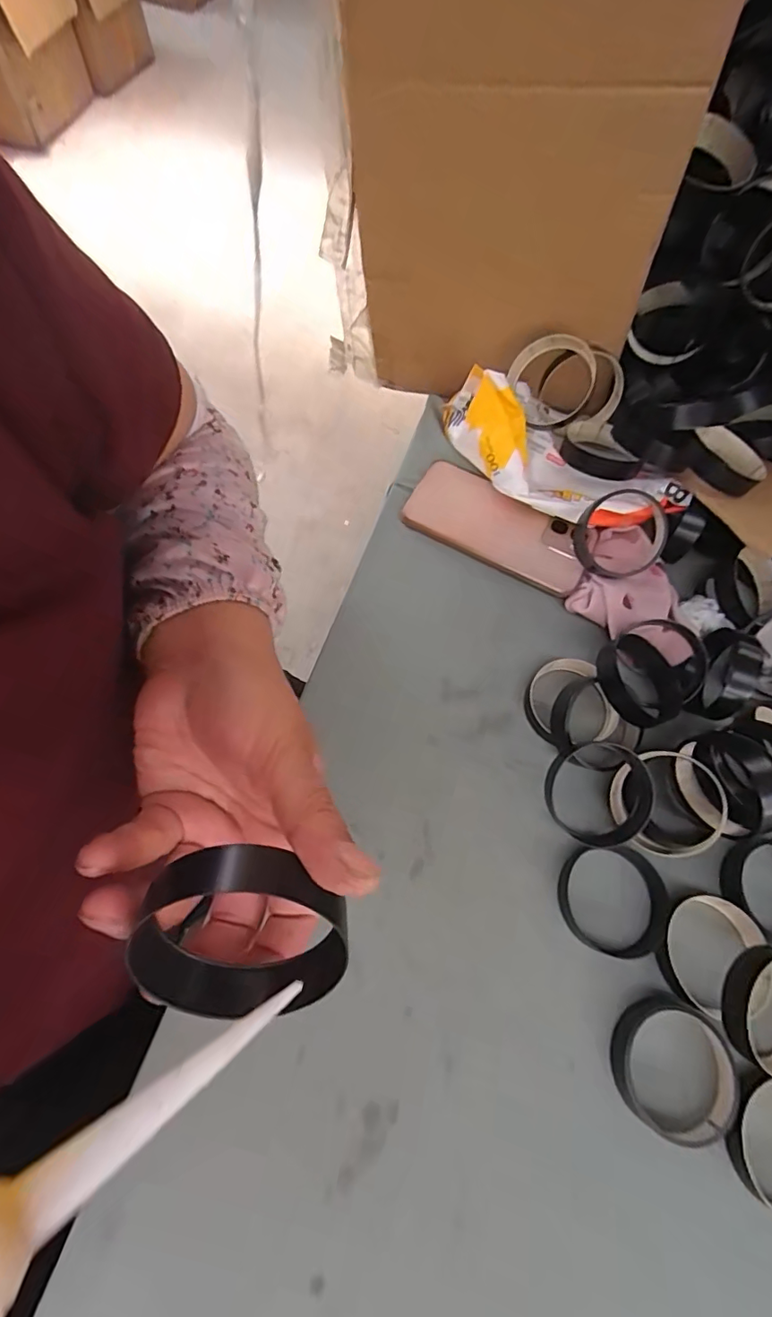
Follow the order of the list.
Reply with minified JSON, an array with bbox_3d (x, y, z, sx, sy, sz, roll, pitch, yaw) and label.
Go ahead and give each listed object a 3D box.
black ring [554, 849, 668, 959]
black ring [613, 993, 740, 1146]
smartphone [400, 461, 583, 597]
[{"bbox_3d":[0.156,0.164,0.348,0.067,0.015,0.069,2,67,-4],"label":"black ring"},{"bbox_3d":[0.177,0.250,0.313,0.073,0.020,0.070,2,67,-4],"label":"black ring"},{"bbox_3d":[0.099,-0.119,0.457,0.166,0.016,0.074,32,69,10],"label":"smartphone"}]

